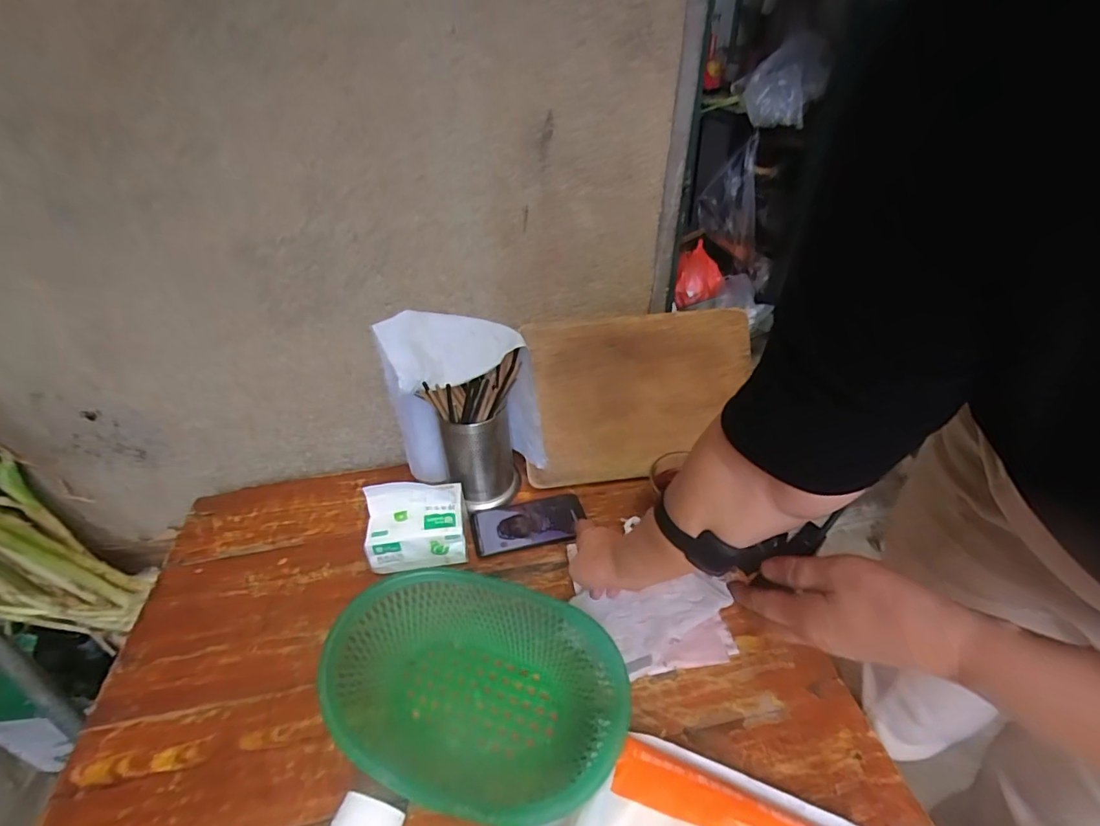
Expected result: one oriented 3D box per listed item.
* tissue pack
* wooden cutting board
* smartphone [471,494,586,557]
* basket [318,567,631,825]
[{"bbox_3d":[-0.175,0.145,0.655,0.121,0.097,0.083,-8,37,-8],"label":"tissue pack"},{"bbox_3d":[0.140,-0.026,0.760,0.339,0.242,0.015,-7,5,-7],"label":"wooden cutting board"},{"bbox_3d":[-0.030,0.157,0.711,0.157,0.015,0.075,-7,42,-15],"label":"smartphone"},{"bbox_3d":[-0.075,0.277,0.508,0.298,0.072,0.209,12,38,17],"label":"basket"}]

